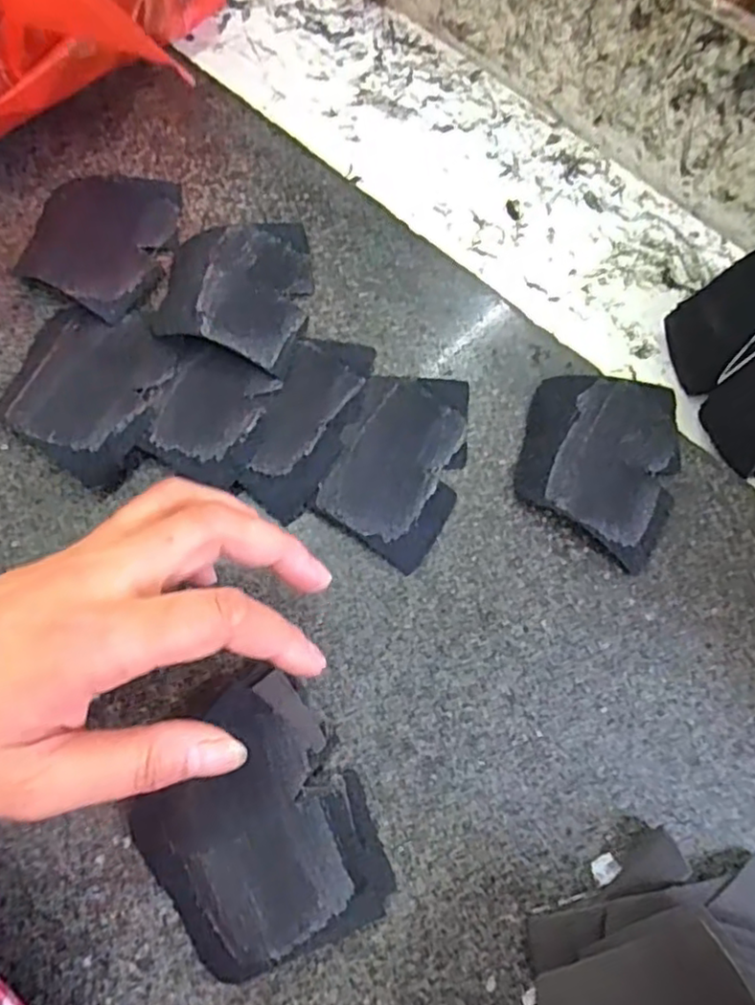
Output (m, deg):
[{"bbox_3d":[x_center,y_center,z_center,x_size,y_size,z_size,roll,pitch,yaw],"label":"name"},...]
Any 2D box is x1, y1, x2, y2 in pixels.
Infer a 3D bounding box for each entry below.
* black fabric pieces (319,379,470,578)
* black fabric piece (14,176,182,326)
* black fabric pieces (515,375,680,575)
[{"bbox_3d":[0.012,-0.021,0.316,0.060,0.008,0.095,25,71,7],"label":"black fabric pieces"},{"bbox_3d":[-0.151,-0.144,0.347,0.075,0.018,0.095,16,70,4],"label":"black fabric piece"},{"bbox_3d":[0.110,-0.022,0.318,0.075,0.014,0.094,15,70,3],"label":"black fabric pieces"}]

